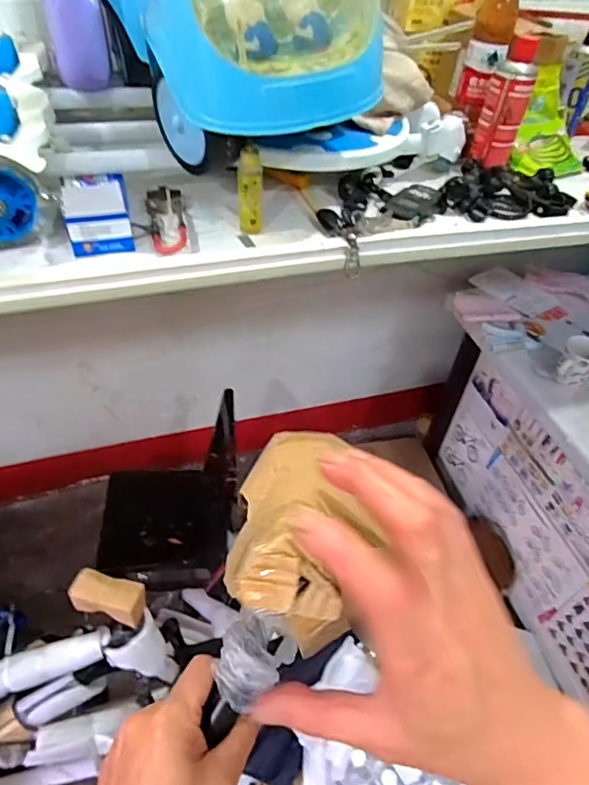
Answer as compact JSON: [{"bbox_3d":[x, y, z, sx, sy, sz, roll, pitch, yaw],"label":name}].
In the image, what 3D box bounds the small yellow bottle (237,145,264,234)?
[{"bbox_3d":[-0.054,-0.249,0.641,0.032,0.100,0.021,3,46,-3],"label":"small yellow bottle"}]

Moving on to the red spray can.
[{"bbox_3d":[0.331,-0.453,0.807,0.066,0.163,0.064,17,47,11],"label":"red spray can"}]

